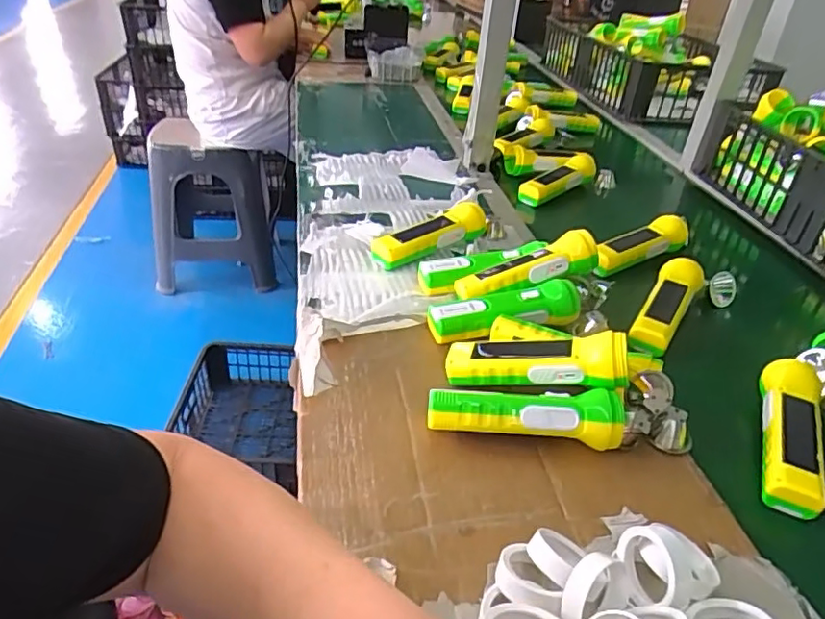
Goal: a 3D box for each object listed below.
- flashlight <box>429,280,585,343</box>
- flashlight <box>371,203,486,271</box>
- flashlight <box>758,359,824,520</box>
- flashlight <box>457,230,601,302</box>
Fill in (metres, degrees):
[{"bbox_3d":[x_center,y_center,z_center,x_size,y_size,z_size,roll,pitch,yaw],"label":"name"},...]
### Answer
[{"bbox_3d":[0.097,0.005,0.612,0.159,0.041,0.047,-12,36,-15],"label":"flashlight"},{"bbox_3d":[0.024,-0.099,0.778,0.165,0.037,0.049,-18,38,-23],"label":"flashlight"},{"bbox_3d":[0.326,0.105,0.509,0.048,0.041,0.150,15,38,22],"label":"flashlight"},{"bbox_3d":[0.124,-0.041,0.644,0.156,0.040,0.046,-17,34,7],"label":"flashlight"}]

